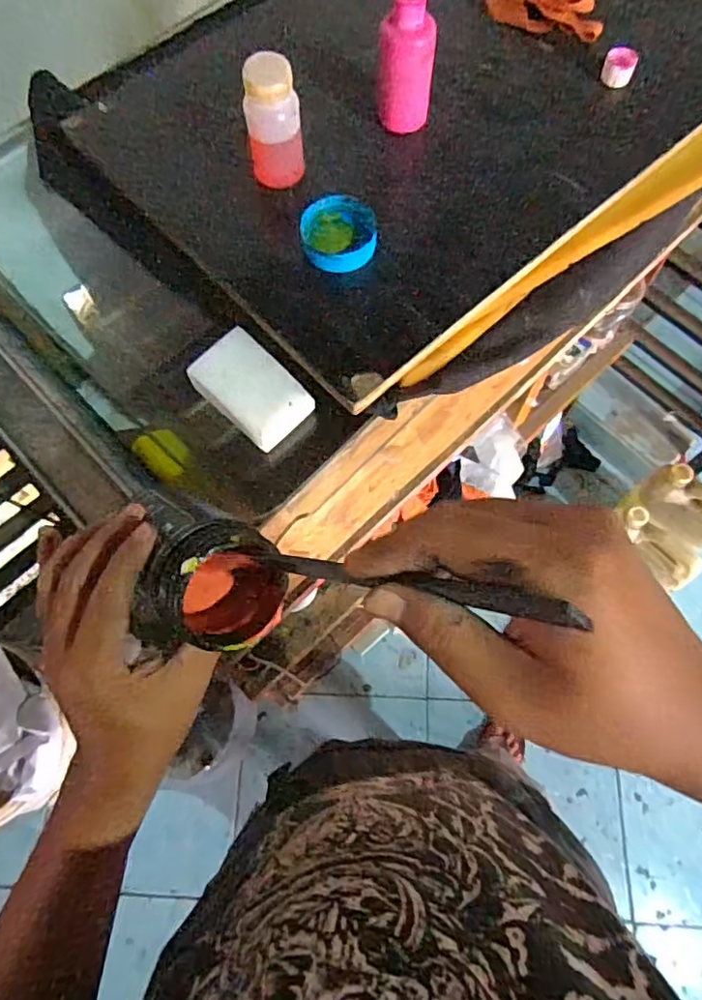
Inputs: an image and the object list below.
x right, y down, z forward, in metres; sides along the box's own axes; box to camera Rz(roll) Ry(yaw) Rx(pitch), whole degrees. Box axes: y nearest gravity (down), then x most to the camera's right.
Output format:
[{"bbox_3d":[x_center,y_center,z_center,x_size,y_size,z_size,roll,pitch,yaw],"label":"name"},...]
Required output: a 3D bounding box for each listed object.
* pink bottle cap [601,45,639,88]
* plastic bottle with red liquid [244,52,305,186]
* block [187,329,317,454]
[{"bbox_3d":[0.247,-0.400,0.565,0.027,0.024,0.023,20,70,9],"label":"pink bottle cap"},{"bbox_3d":[-0.062,-0.300,0.491,0.043,0.086,0.037,-8,68,-2],"label":"plastic bottle with red liquid"},{"bbox_3d":[-0.081,-0.089,0.492,0.087,0.030,0.059,41,75,15],"label":"block"}]

